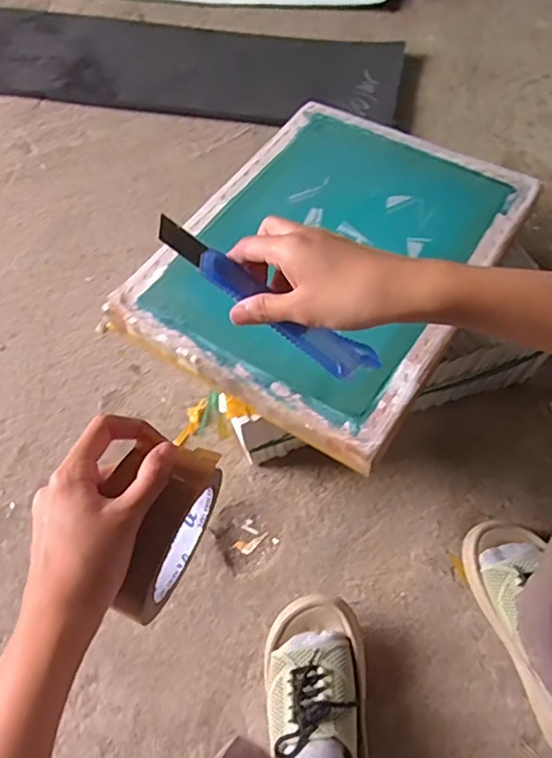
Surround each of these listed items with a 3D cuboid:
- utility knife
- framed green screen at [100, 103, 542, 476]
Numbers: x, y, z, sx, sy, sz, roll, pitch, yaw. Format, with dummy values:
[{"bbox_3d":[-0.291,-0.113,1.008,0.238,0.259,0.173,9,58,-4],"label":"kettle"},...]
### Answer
[{"bbox_3d":[-0.005,-0.049,0.363,0.163,0.009,0.028,35,66,-6],"label":"utility knife"},{"bbox_3d":[0.068,-0.160,0.690,0.353,0.032,0.452,30,65,18],"label":"framed green screen"}]

